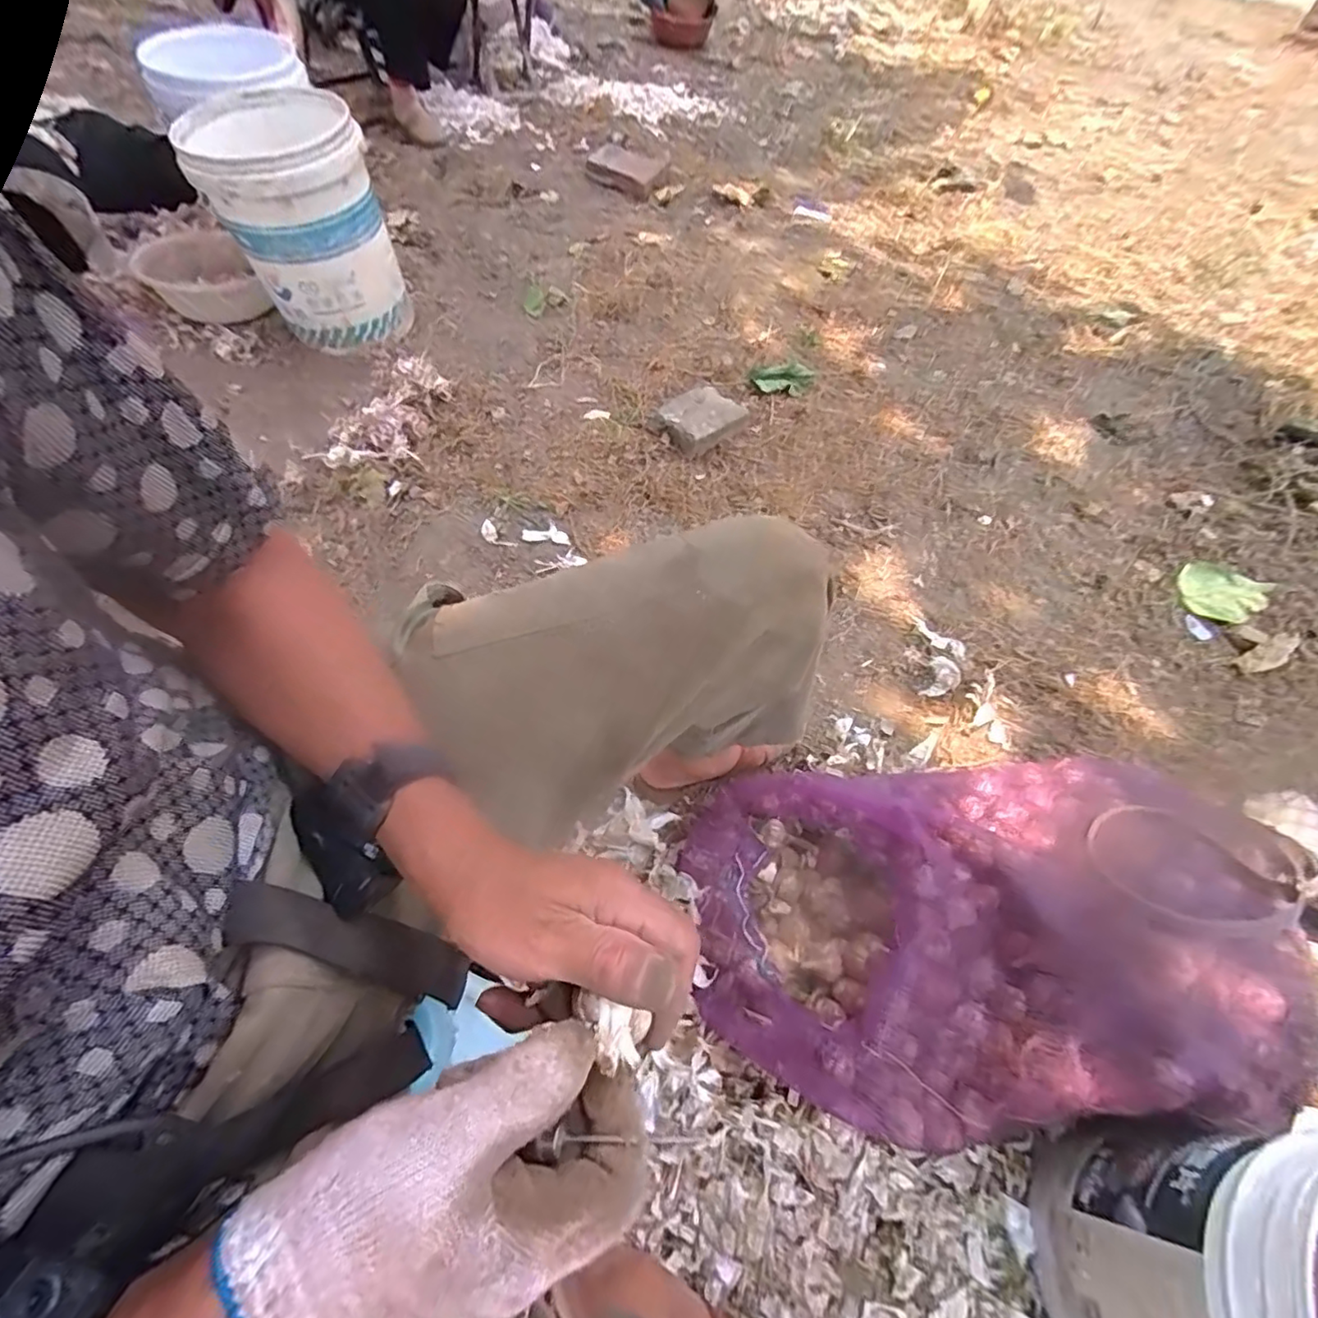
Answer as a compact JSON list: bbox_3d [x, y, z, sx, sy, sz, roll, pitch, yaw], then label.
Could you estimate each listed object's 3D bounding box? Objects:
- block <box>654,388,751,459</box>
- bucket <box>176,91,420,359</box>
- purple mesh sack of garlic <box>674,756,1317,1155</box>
[{"bbox_3d":[0.088,-0.490,1.202,0.163,0.058,0.133,-33,65,-20],"label":"block"},{"bbox_3d":[-0.713,-0.864,1.206,0.287,0.358,0.291,-21,62,-15],"label":"bucket"},{"bbox_3d":[0.346,0.298,0.662,0.566,0.201,0.384,3,58,-1],"label":"purple mesh sack of garlic"}]

